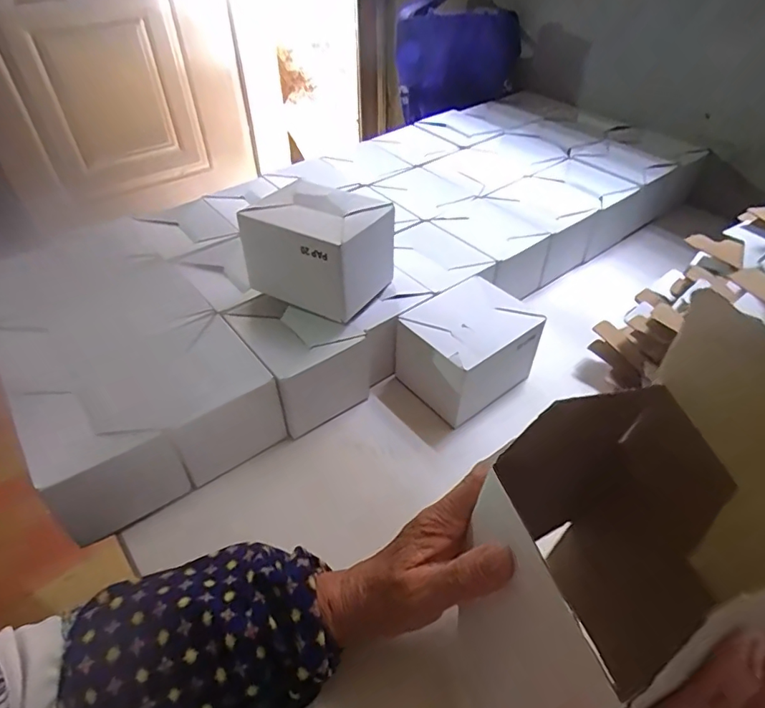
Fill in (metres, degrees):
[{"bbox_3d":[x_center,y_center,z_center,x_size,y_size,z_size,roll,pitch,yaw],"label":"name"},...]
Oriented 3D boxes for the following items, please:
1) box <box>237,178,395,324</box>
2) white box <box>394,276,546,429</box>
[{"bbox_3d":[-0.062,-0.100,0.483,0.116,0.102,0.089,23,48,24],"label":"box"},{"bbox_3d":[0.086,-0.005,0.503,0.117,0.082,0.104,-29,50,-27],"label":"white box"}]

